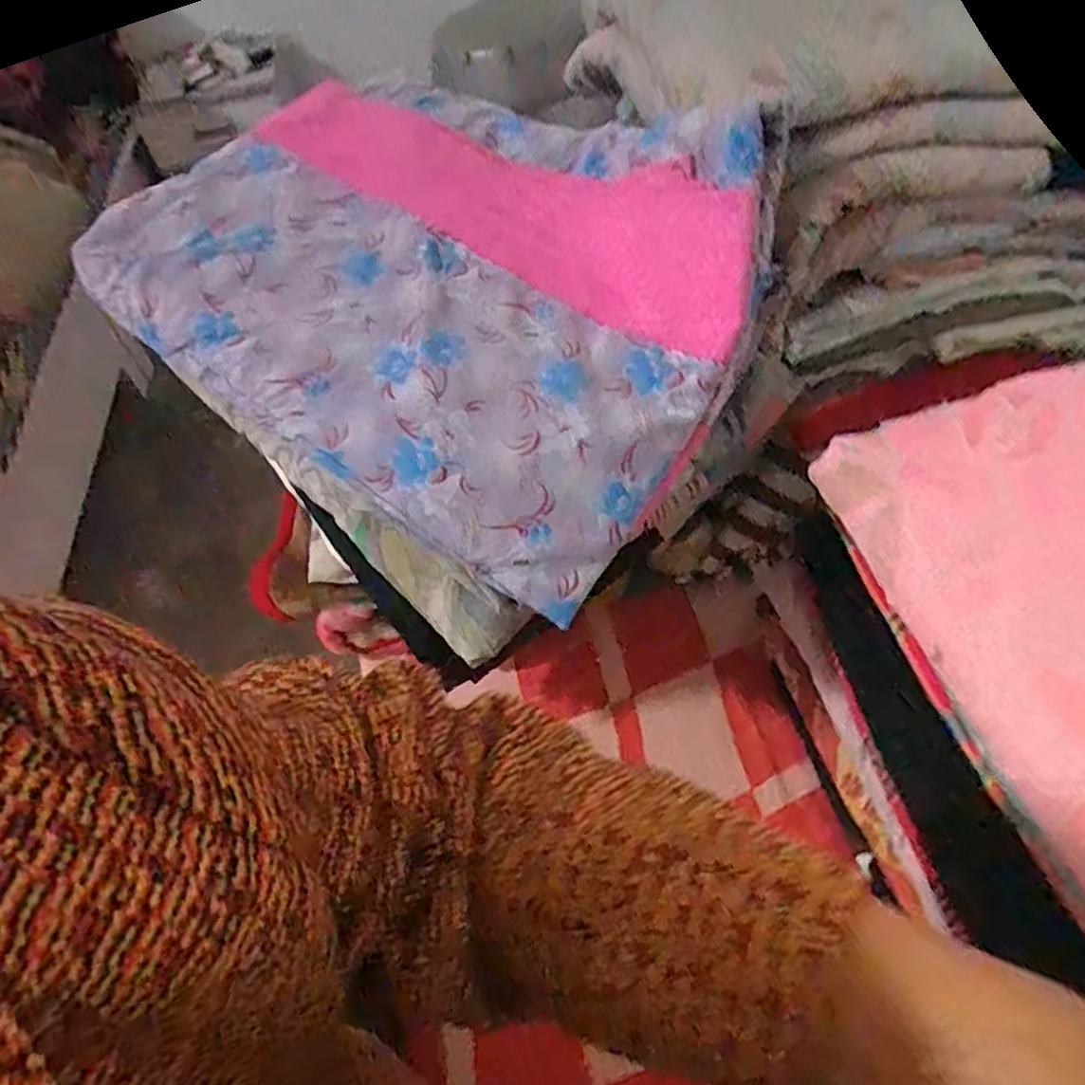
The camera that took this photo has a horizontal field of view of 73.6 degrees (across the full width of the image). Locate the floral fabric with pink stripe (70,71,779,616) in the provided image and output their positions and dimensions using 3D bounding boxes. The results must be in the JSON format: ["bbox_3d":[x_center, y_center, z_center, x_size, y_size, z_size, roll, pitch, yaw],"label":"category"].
[{"bbox_3d":[-0.083,-0.234,0.599,0.494,0.141,0.397,28,62,25],"label":"floral fabric with pink stripe"}]

